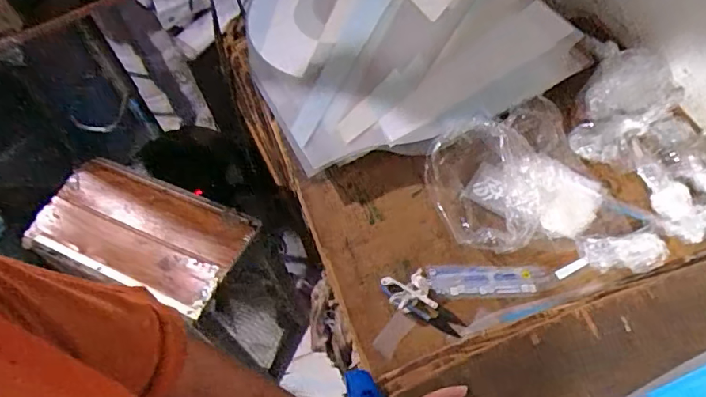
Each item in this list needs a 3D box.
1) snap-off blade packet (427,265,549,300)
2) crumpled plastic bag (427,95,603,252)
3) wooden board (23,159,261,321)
[{"bbox_3d":[0.180,0.109,0.699,0.156,0.010,0.046,-4,55,5],"label":"snap-off blade packet"},{"bbox_3d":[0.222,-0.041,0.708,0.218,0.106,0.188,-25,57,-9],"label":"crumpled plastic bag"},{"bbox_3d":[-0.434,0.070,1.077,0.468,0.056,0.245,18,59,16],"label":"wooden board"}]

